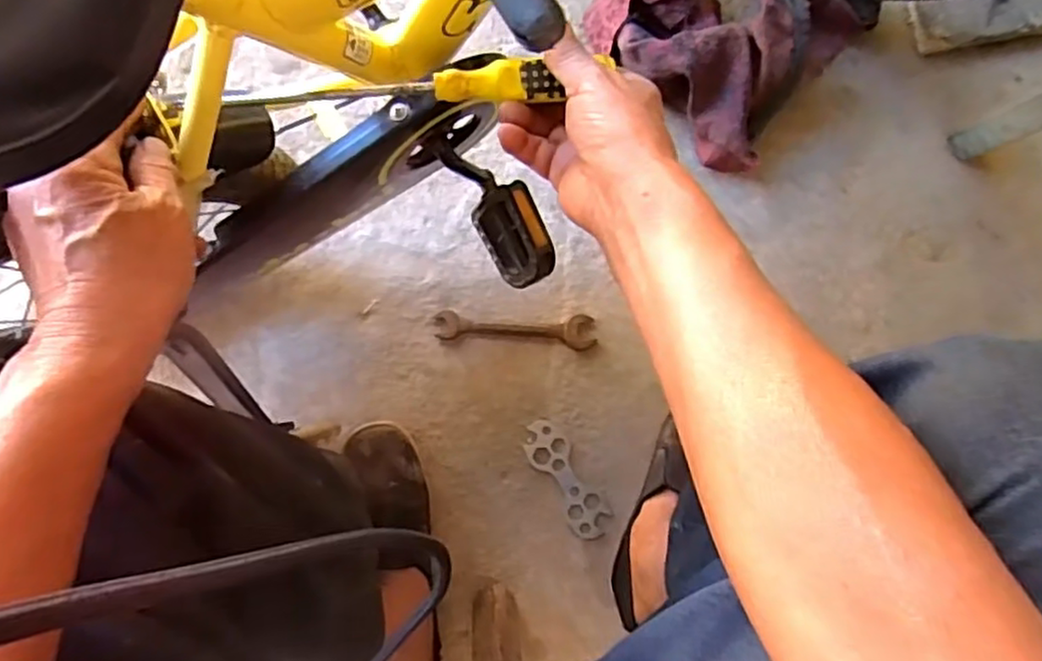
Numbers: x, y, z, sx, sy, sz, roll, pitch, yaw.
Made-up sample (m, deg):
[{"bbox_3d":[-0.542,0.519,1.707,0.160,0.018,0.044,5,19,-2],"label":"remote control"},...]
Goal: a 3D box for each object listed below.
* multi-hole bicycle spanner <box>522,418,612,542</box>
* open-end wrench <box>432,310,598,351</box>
[{"bbox_3d":[0.046,0.149,0.672,0.043,0.004,0.128,-30,87,0],"label":"multi-hole bicycle spanner"},{"bbox_3d":[-0.006,-0.001,0.679,0.159,0.006,0.033,3,87,2],"label":"open-end wrench"}]

